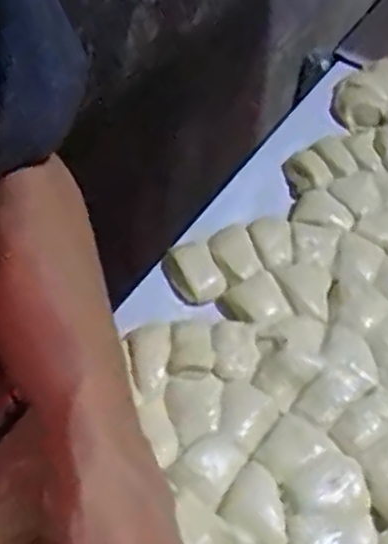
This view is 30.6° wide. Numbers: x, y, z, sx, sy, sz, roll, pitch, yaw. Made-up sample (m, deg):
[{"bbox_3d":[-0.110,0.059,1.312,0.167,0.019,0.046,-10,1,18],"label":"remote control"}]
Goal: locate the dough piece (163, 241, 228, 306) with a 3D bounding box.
[{"bbox_3d":[0.000,0.003,0.483,0.032,0.016,0.046,-21,57,-19],"label":"dough piece"}]

